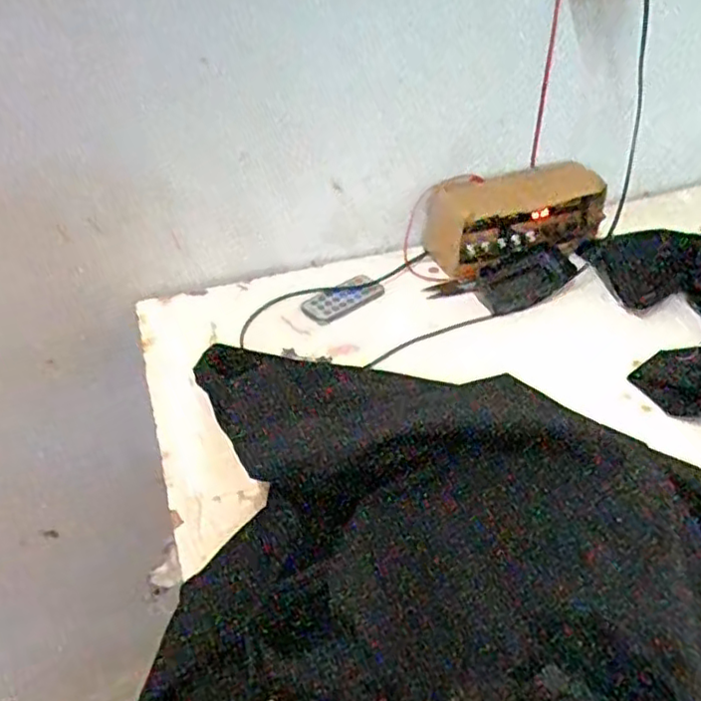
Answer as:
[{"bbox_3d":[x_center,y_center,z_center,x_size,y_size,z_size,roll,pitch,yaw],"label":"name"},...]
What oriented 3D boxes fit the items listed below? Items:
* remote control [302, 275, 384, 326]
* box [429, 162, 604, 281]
[{"bbox_3d":[-0.008,-0.051,0.657,0.082,0.007,0.038,-26,59,-24],"label":"remote control"},{"bbox_3d":[0.176,-0.137,0.700,0.180,0.073,0.079,-13,40,-13],"label":"box"}]

